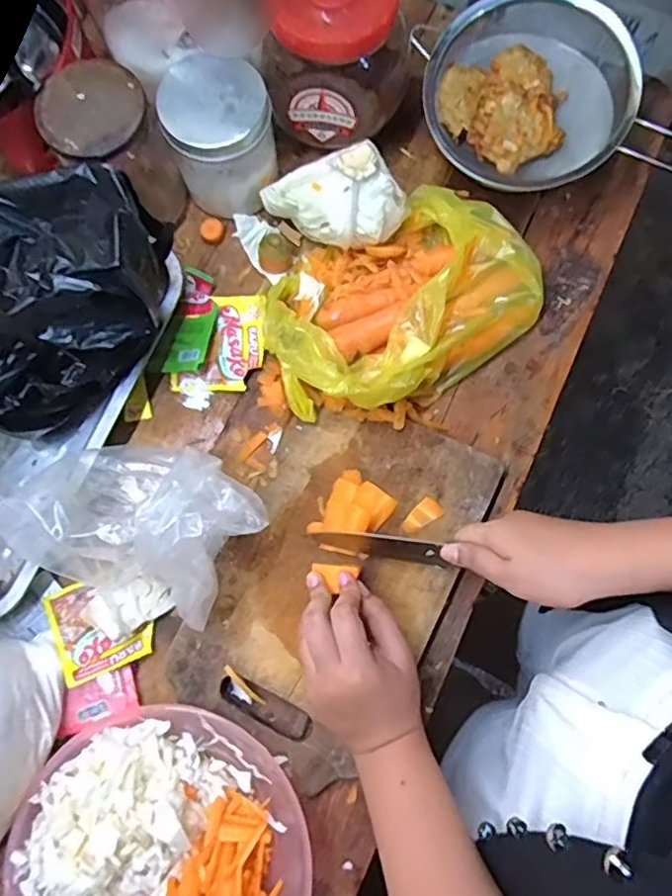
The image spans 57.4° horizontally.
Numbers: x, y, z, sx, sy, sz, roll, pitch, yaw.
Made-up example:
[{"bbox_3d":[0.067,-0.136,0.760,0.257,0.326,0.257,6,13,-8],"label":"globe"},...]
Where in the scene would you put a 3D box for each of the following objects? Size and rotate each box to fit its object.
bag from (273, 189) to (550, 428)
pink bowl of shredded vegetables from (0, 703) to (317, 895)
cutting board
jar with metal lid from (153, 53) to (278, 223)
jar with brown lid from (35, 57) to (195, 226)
[{"bbox_3d":[0.052,-0.127,0.527,0.243,0.063,0.172,-29,79,-6],"label":"bag"},{"bbox_3d":[-0.128,0.300,0.442,0.216,0.048,0.205,0,78,0],"label":"pink bowl of shredded vegetables"},{"bbox_3d":[-0.001,0.100,0.496,0.174,0.013,0.283,27,79,6],"label":"cutting board"},{"bbox_3d":[-0.099,-0.272,0.530,0.087,0.092,0.104,-11,78,-2],"label":"jar with metal lid"},{"bbox_3d":[-0.183,-0.244,0.517,0.083,0.125,0.076,0,78,0],"label":"jar with brown lid"}]

